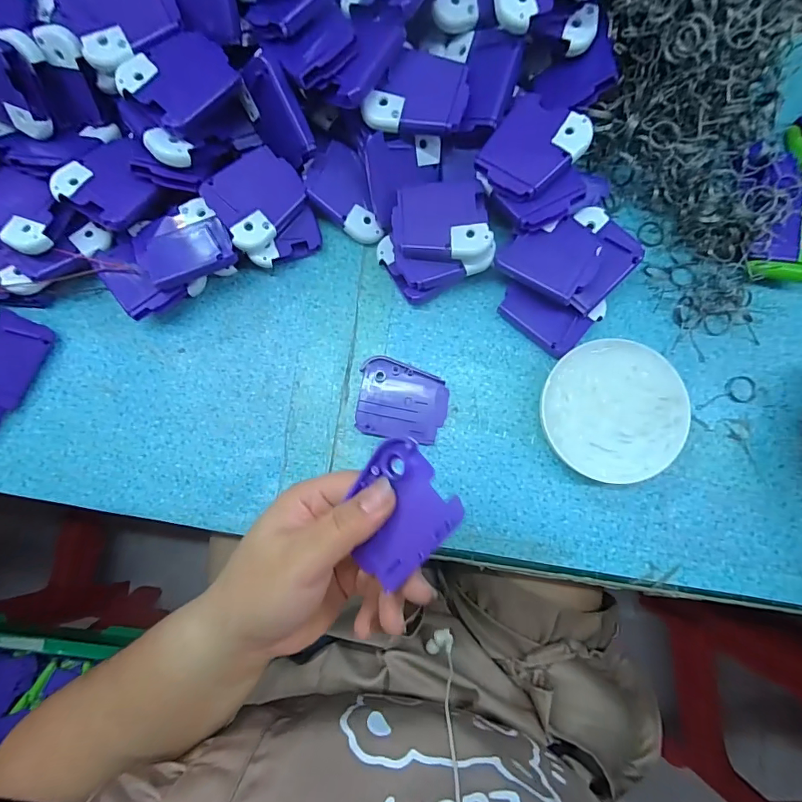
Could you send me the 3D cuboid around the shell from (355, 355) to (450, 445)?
[{"bbox_3d":[0.001,0.000,0.312,0.060,0.006,0.052,9,83,3],"label":"shell"}]

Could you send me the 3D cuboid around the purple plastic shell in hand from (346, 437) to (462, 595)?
[{"bbox_3d":[-0.003,0.053,0.213,0.050,0.006,0.060,45,104,23],"label":"purple plastic shell in hand"}]

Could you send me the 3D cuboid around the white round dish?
[{"bbox_3d":[0.138,0.006,0.297,0.086,0.023,0.090,0,83,2],"label":"white round dish"}]

